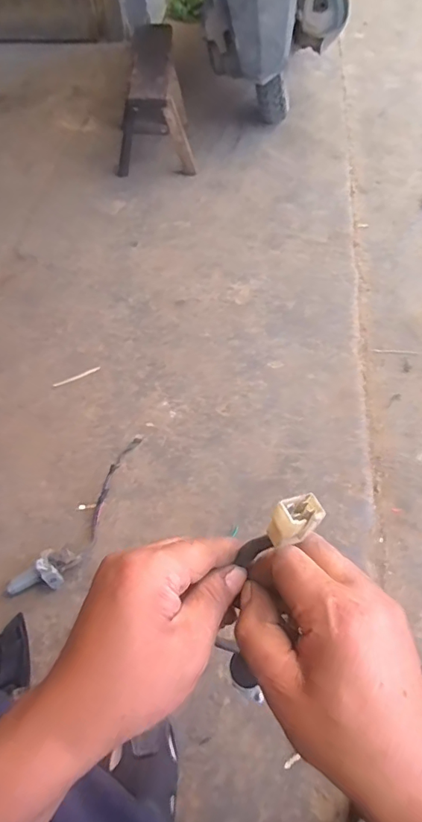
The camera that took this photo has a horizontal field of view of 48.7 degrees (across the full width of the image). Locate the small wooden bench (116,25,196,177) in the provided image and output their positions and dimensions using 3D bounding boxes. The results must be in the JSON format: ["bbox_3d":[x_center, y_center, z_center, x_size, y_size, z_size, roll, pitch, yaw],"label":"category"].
[{"bbox_3d":[-0.189,-0.952,1.463,0.238,0.291,0.385,-6,55,-5],"label":"small wooden bench"}]

